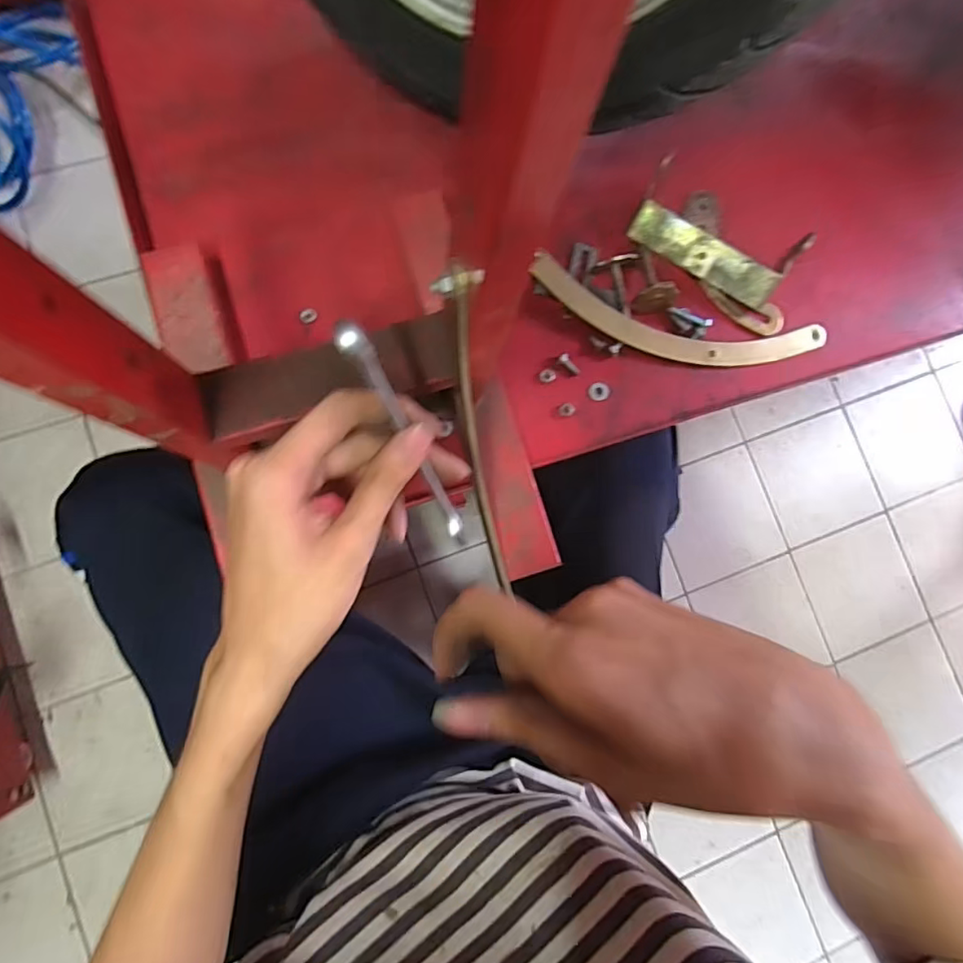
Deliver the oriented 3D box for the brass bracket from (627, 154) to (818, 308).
[{"bbox_3d":[0.184,-0.191,0.446,0.127,0.032,0.055,28,82,-3],"label":"brass bracket"}]

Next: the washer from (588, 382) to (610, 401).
[{"bbox_3d":[0.092,-0.070,0.433,0.016,0.004,0.015,1,84,-7],"label":"washer"}]

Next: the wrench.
[{"bbox_3d":[-0.031,-0.014,0.249,0.011,0.008,0.128,-32,133,-9],"label":"wrench"}]

